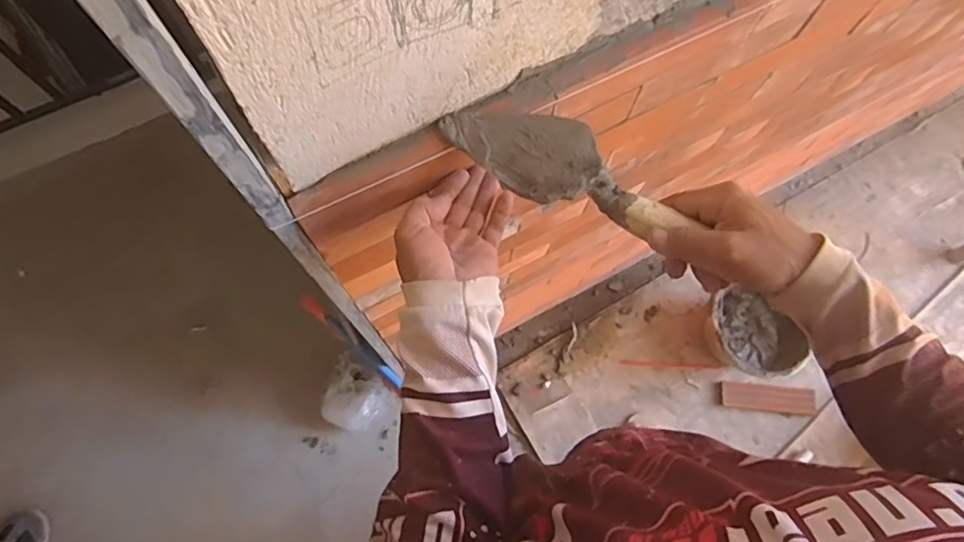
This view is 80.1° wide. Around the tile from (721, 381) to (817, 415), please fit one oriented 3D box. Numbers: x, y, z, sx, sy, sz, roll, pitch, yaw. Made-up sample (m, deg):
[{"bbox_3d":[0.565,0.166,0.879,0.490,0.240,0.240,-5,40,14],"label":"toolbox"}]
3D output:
[{"bbox_3d":[0.708,0.315,1.422,0.211,0.009,0.071,3,106,20],"label":"tile"}]

